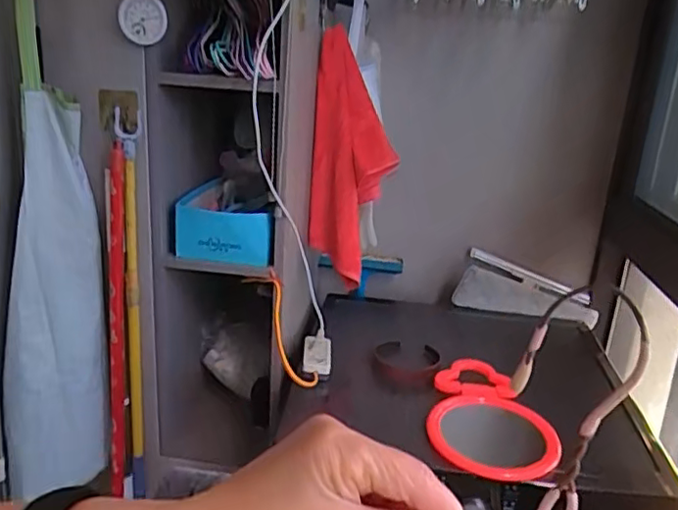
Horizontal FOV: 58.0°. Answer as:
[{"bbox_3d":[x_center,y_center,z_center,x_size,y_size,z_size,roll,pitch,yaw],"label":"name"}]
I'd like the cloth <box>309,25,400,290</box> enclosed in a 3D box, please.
[{"bbox_3d":[0.018,-0.198,1.185,0.151,0.498,0.218,7,40,9],"label":"cloth"}]

